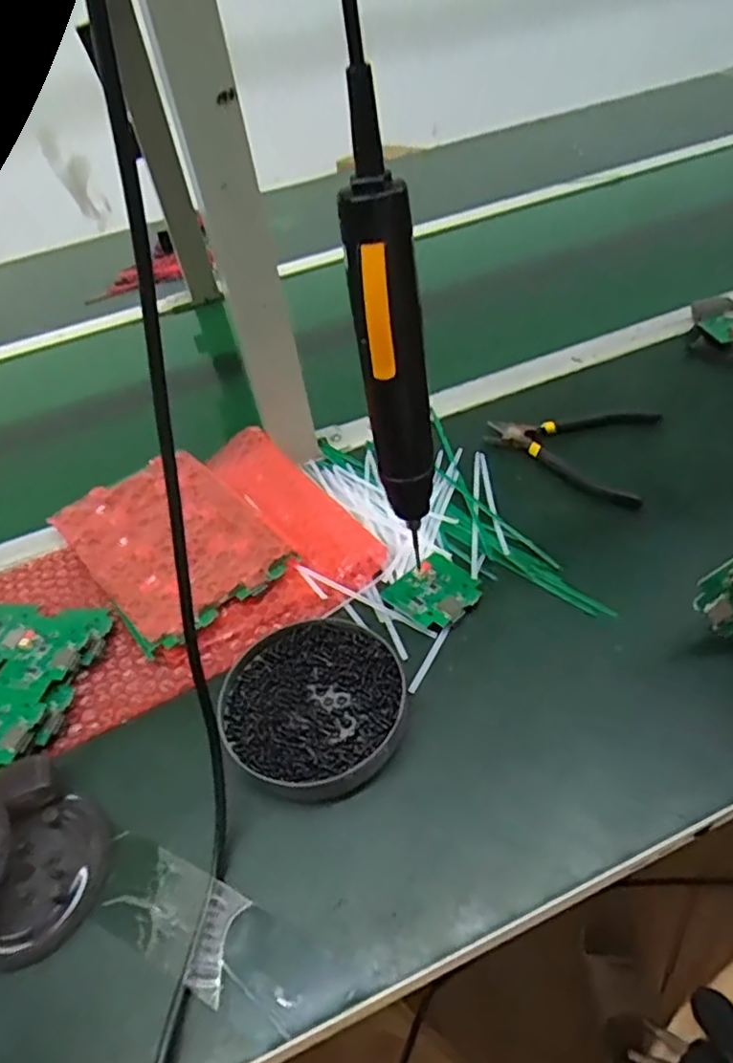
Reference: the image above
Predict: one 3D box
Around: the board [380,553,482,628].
[{"bbox_3d":[0.050,0.042,0.458,0.059,0.010,0.052,-33,49,-22],"label":"board"}]

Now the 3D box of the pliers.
[{"bbox_3d":[0.174,-0.073,0.565,0.139,0.016,0.119,12,48,21],"label":"pliers"}]

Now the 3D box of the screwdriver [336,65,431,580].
[{"bbox_3d":[0.014,-0.086,0.319,0.034,0.223,0.032,-7,44,4],"label":"screwdriver"}]

